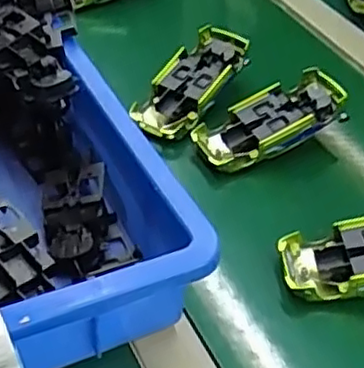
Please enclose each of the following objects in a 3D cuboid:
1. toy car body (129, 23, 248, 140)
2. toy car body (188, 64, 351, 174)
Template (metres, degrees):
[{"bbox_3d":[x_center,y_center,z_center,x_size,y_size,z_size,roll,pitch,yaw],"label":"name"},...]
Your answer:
[{"bbox_3d":[0.011,-0.092,0.610,0.053,0.031,0.131,26,61,23],"label":"toy car body"},{"bbox_3d":[0.076,-0.052,0.571,0.132,0.024,0.056,-28,48,-11],"label":"toy car body"}]

